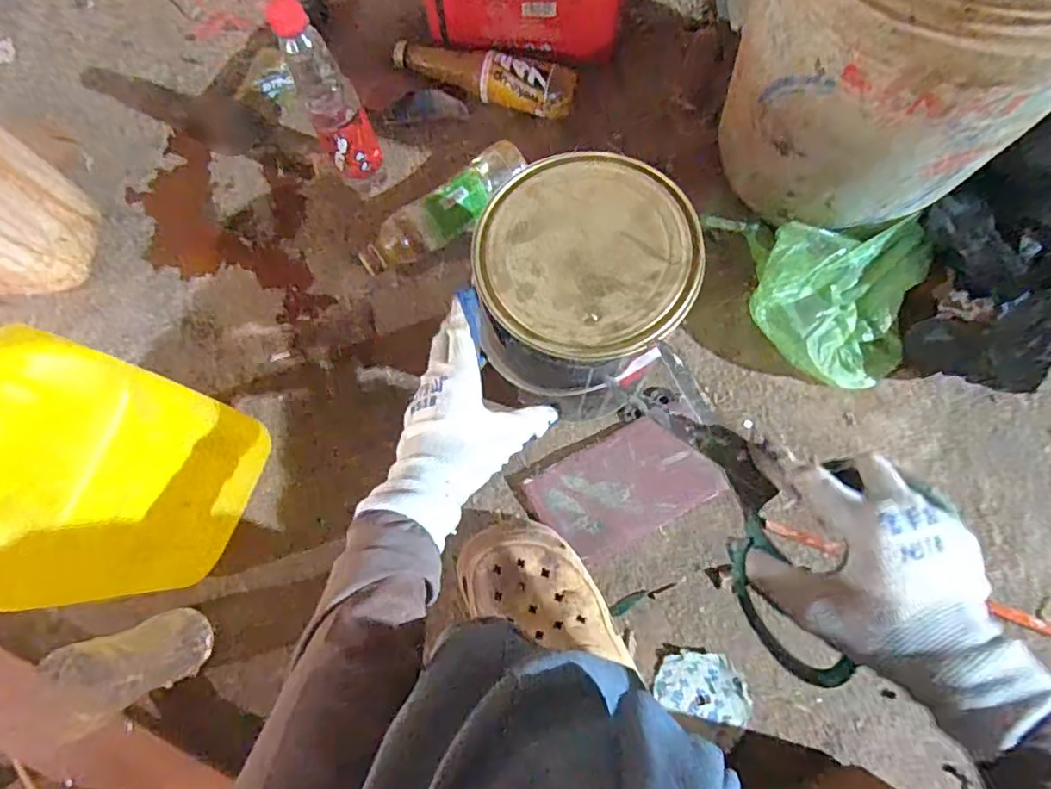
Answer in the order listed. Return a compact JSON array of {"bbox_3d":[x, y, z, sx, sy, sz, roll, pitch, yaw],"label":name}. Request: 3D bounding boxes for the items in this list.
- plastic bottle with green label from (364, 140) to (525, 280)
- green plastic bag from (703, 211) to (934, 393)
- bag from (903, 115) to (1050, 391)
[{"bbox_3d":[-0.088,-0.197,0.651,0.206,0.063,0.059,-38,79,-8],"label":"plastic bottle with green label"},{"bbox_3d":[0.305,-0.108,0.617,0.197,0.081,0.186,5,77,2],"label":"green plastic bag"},{"bbox_3d":[0.497,-0.154,0.574,0.270,0.176,0.163,-41,79,-8],"label":"bag"}]

